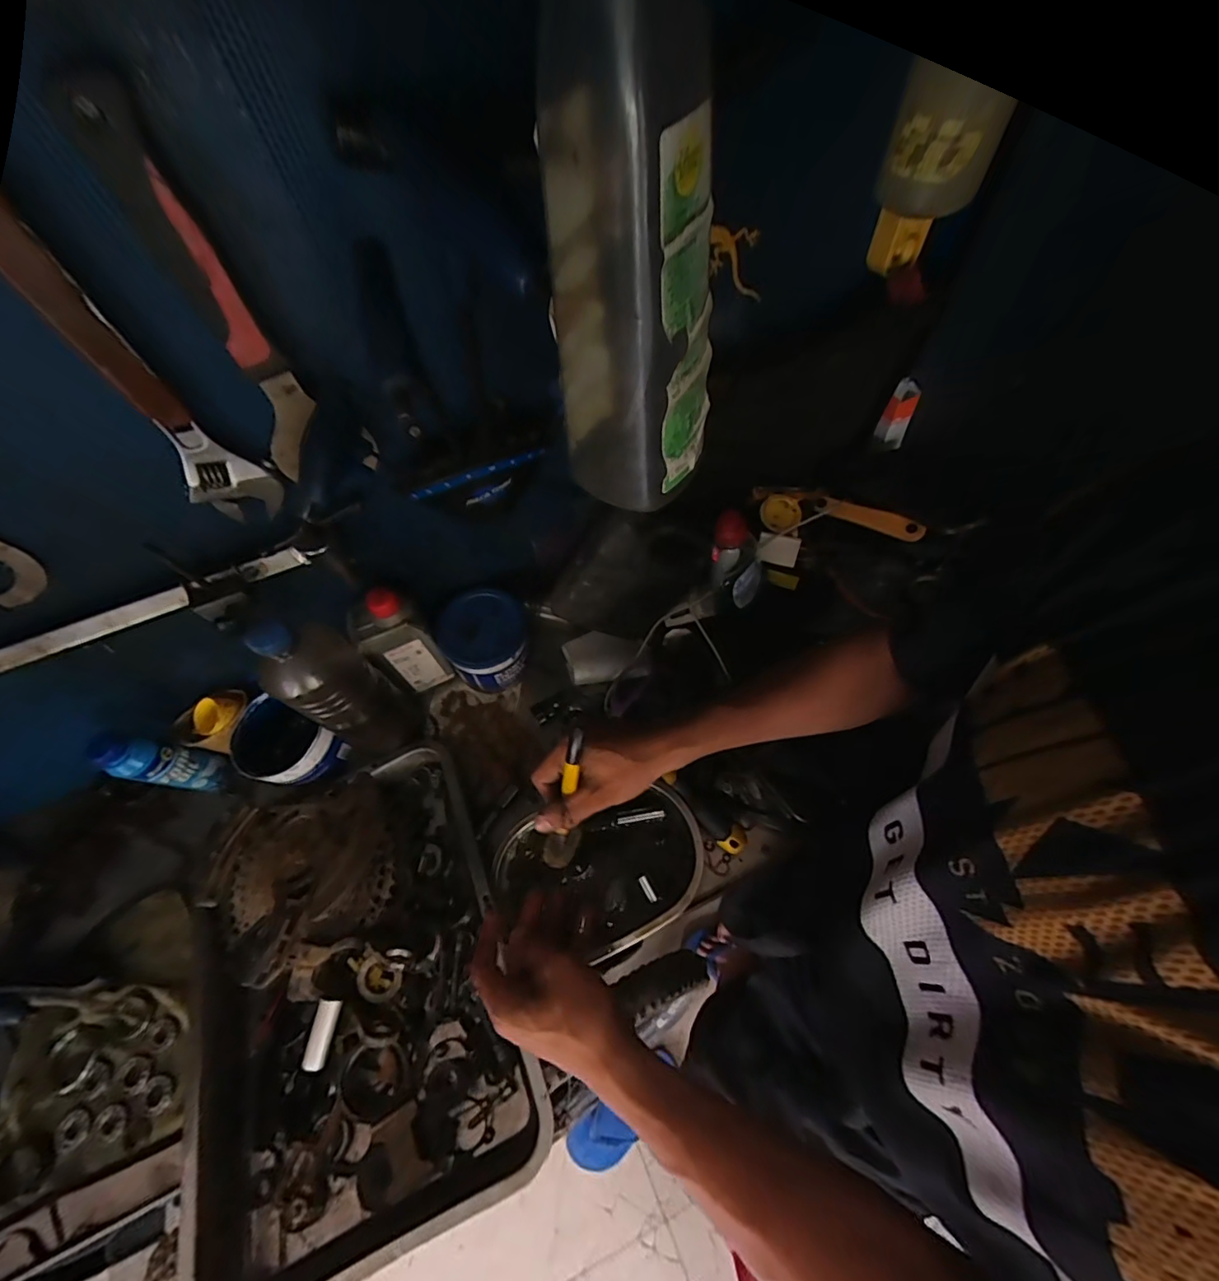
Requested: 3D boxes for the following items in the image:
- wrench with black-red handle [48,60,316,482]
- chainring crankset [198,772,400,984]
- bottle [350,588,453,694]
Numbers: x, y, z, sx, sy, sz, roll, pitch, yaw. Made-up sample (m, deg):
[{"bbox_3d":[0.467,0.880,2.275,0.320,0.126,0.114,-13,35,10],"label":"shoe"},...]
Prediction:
[{"bbox_3d":[-0.244,-0.203,0.329,0.040,0.217,0.026,-35,63,-19],"label":"wrench with black-red handle"},{"bbox_3d":[-0.313,0.235,0.516,0.182,0.083,0.171,-23,62,-8],"label":"chainring crankset"},{"bbox_3d":[-0.237,0.005,0.600,0.065,0.170,0.049,-26,63,-10],"label":"bottle"}]

